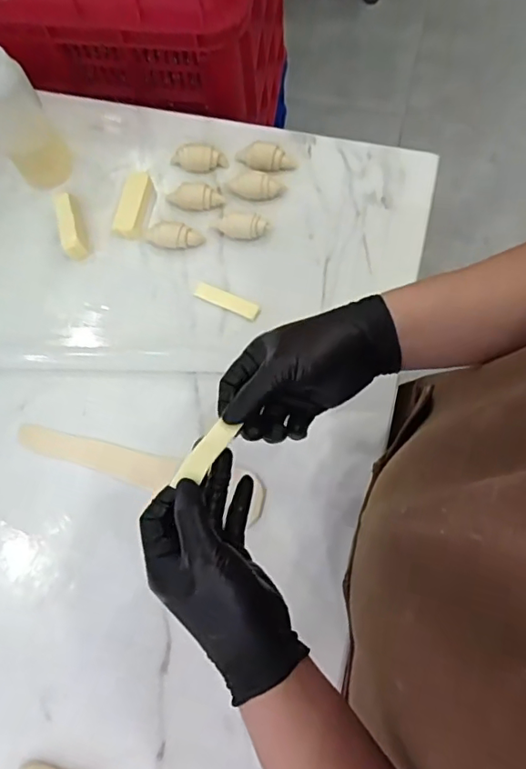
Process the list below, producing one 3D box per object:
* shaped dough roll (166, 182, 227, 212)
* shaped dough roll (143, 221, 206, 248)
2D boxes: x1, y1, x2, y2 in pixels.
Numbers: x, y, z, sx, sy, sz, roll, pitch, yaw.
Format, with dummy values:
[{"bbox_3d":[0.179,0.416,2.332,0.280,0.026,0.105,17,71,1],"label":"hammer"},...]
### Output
[{"bbox_3d":[-0.080,-0.223,0.645,0.067,0.025,0.024,11,74,5],"label":"shaped dough roll"},{"bbox_3d":[-0.104,-0.176,0.635,0.068,0.018,0.029,15,74,6],"label":"shaped dough roll"}]

